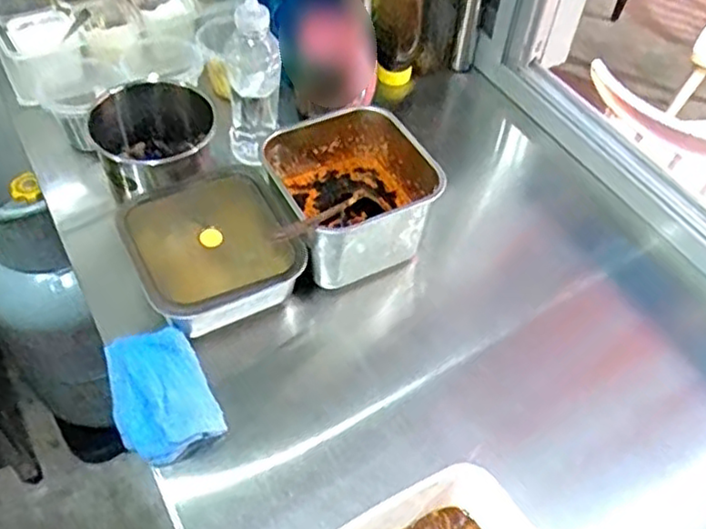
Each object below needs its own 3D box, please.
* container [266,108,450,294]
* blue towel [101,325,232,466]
[{"bbox_3d":[-0.002,-0.079,0.805,0.173,0.109,0.165,-15,54,-15],"label":"container"},{"bbox_3d":[-0.199,0.128,0.696,0.095,0.041,0.146,-23,56,-20],"label":"blue towel"}]

